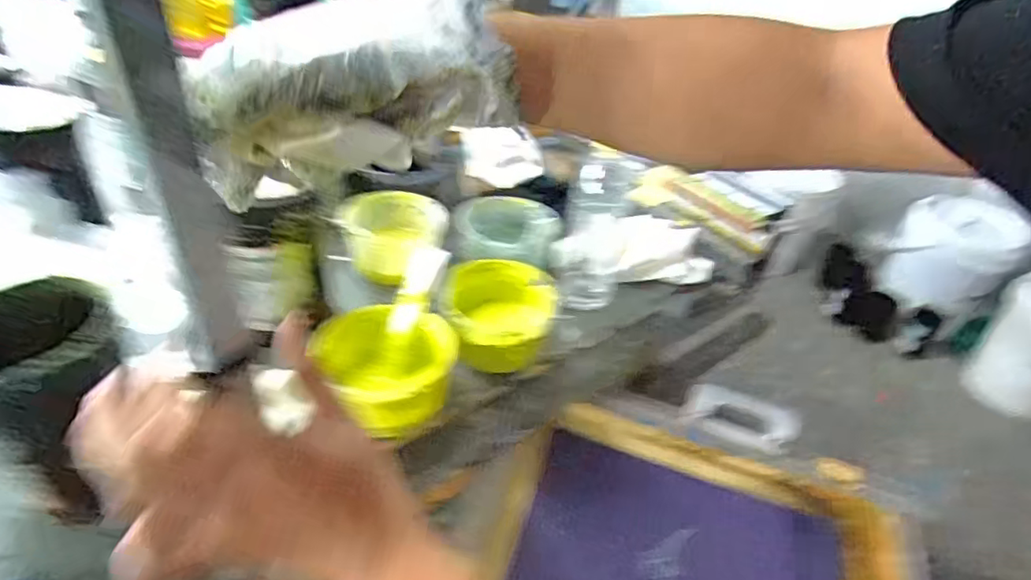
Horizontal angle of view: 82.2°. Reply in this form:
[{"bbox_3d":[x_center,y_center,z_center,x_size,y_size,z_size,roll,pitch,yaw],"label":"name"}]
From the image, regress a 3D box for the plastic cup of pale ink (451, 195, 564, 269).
[{"bbox_3d":[-0.014,-0.066,0.727,0.128,0.055,0.118,4,38,-3],"label":"plastic cup of pale ink"}]

